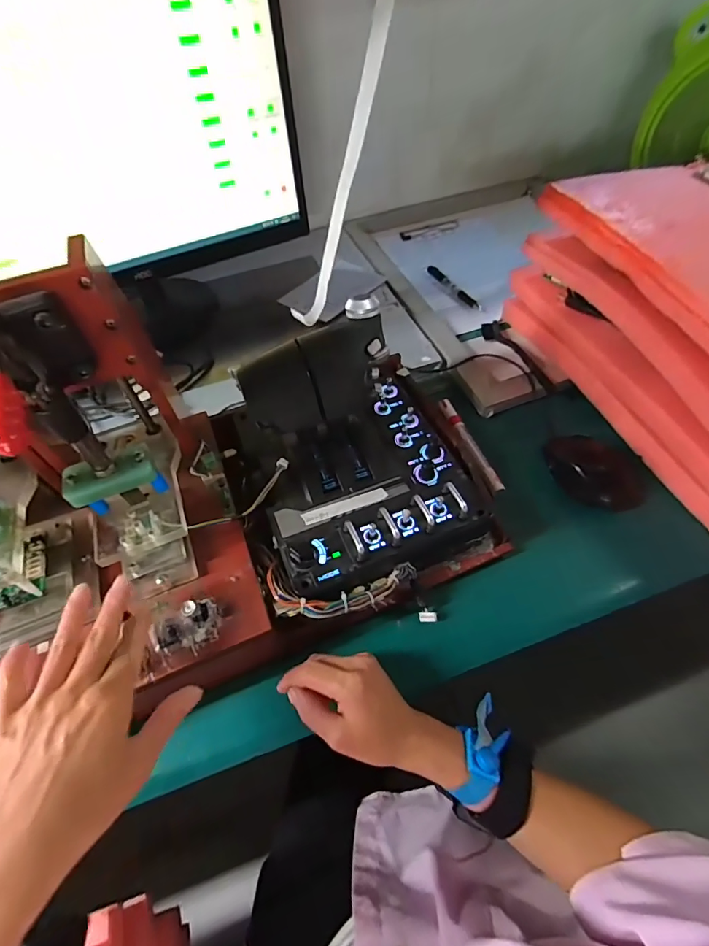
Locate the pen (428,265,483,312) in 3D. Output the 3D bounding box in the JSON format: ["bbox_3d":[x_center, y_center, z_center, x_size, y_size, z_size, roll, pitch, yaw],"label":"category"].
[{"bbox_3d":[0.154,-0.291,0.674,0.016,0.006,0.137,-25,56,-13],"label":"pen"}]

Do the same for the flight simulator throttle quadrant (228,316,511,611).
[{"bbox_3d":[0.001,-0.013,0.397,0.225,0.135,0.228,-21,55,-11],"label":"flight simulator throttle quadrant"}]

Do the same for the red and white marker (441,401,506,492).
[{"bbox_3d":[0.132,-0.037,0.493,0.013,0.010,0.139,-16,54,-7],"label":"red and white marker"}]

